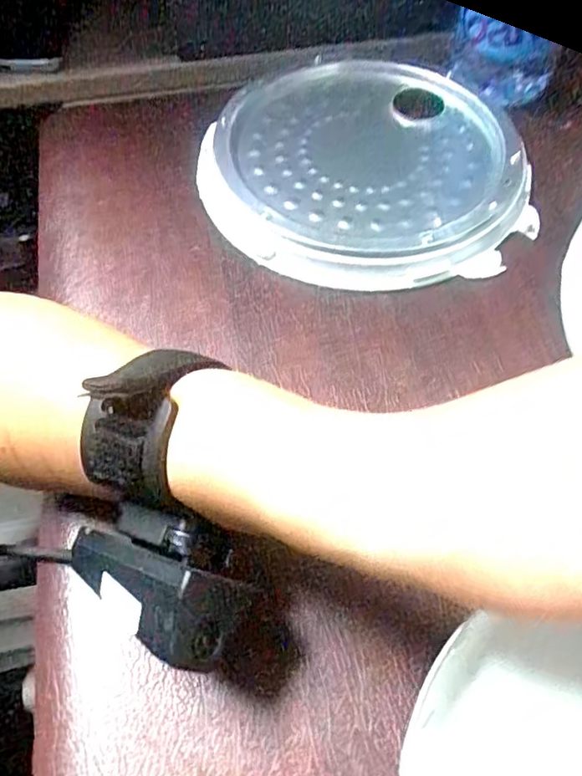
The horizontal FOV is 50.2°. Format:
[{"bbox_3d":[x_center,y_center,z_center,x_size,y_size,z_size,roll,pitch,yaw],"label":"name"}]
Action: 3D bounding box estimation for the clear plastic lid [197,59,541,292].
[{"bbox_3d":[0.044,-0.144,0.391,0.192,0.021,0.192,-1,57,1],"label":"clear plastic lid"}]

